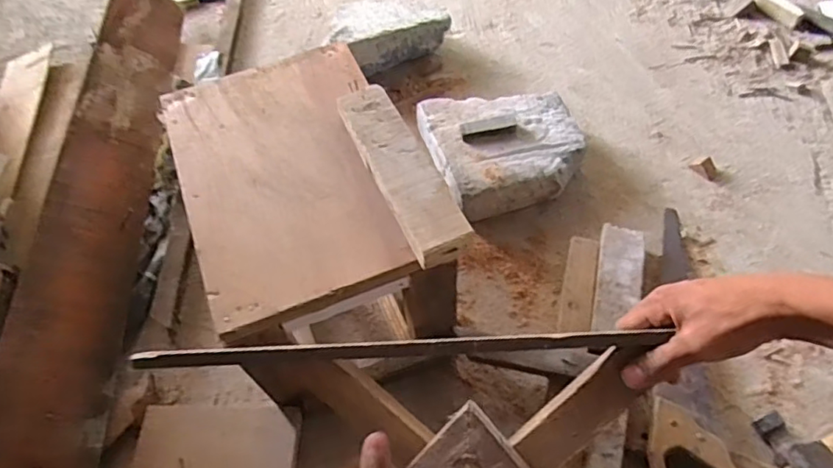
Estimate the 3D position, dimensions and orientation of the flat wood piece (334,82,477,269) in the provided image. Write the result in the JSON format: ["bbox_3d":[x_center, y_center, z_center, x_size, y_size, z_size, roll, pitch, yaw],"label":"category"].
[{"bbox_3d":[-0.016,-0.064,0.567,0.054,0.027,0.218,-21,57,-12],"label":"flat wood piece"}]

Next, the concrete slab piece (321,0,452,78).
[{"bbox_3d":[-0.060,-0.334,0.973,0.205,0.091,0.114,-32,60,-18],"label":"concrete slab piece"}]

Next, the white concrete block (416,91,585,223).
[{"bbox_3d":[0.125,-0.129,0.829,0.203,0.072,0.201,-16,56,-8],"label":"white concrete block"}]

